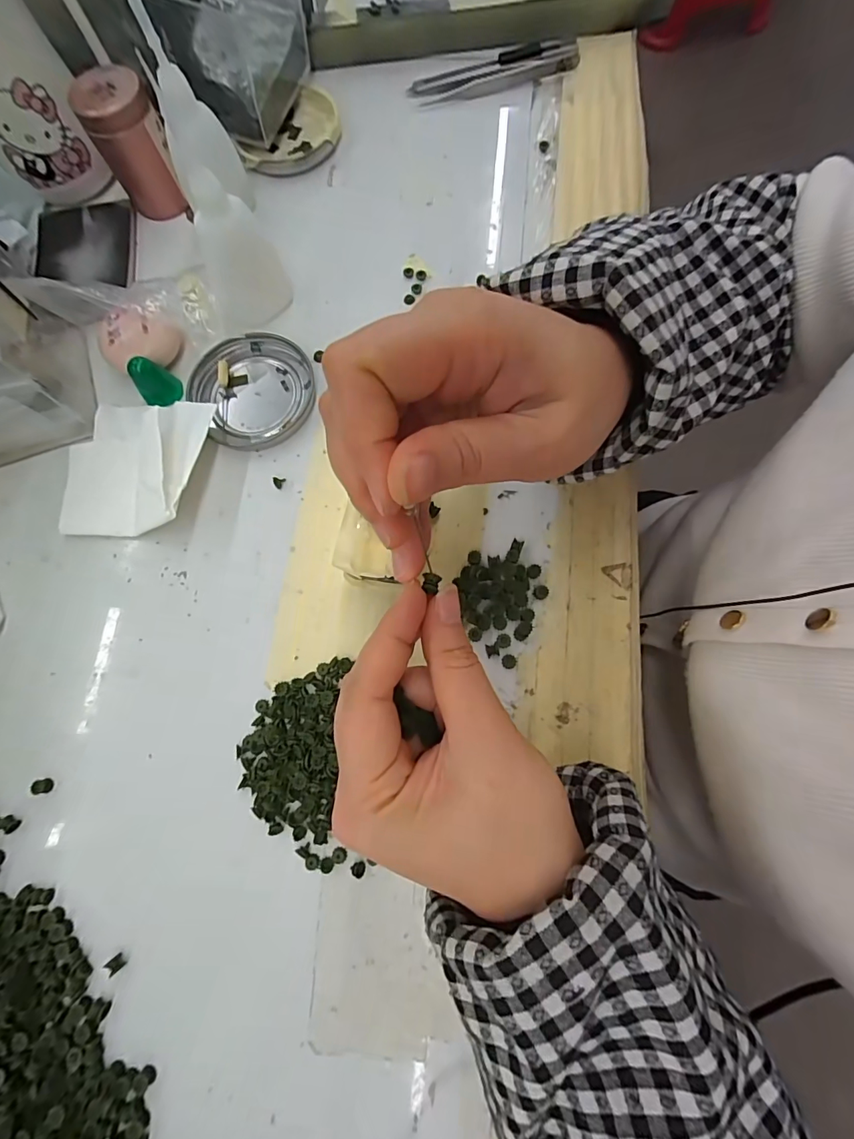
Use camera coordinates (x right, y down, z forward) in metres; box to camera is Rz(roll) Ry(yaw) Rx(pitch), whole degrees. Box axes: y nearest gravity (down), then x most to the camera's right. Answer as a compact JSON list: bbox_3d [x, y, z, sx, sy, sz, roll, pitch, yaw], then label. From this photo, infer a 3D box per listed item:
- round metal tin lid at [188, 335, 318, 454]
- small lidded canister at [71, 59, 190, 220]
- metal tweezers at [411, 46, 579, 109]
[{"bbox_3d":[-0.108,-0.114,0.290,0.074,0.009,0.073,0,76,2],"label":"round metal tin lid"},{"bbox_3d":[-0.195,-0.283,0.309,0.044,0.066,0.044,-28,77,-5],"label":"small lidded canister"},{"bbox_3d":[0.052,-0.377,0.348,0.129,0.010,0.021,-11,76,-1],"label":"metal tweezers"}]

